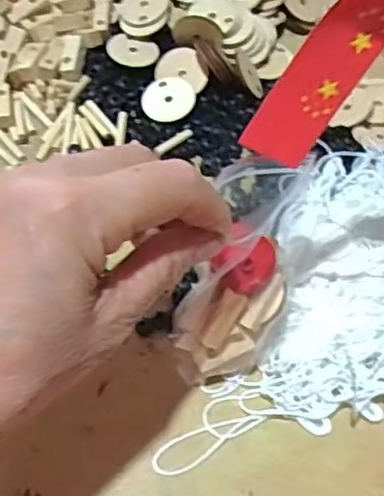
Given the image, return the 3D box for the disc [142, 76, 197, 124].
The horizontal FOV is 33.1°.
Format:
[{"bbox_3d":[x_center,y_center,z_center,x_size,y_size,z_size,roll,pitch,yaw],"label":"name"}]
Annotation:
[{"bbox_3d":[-0.016,-0.100,0.434,0.035,0.004,0.035,-3,68,8],"label":"disc"}]

